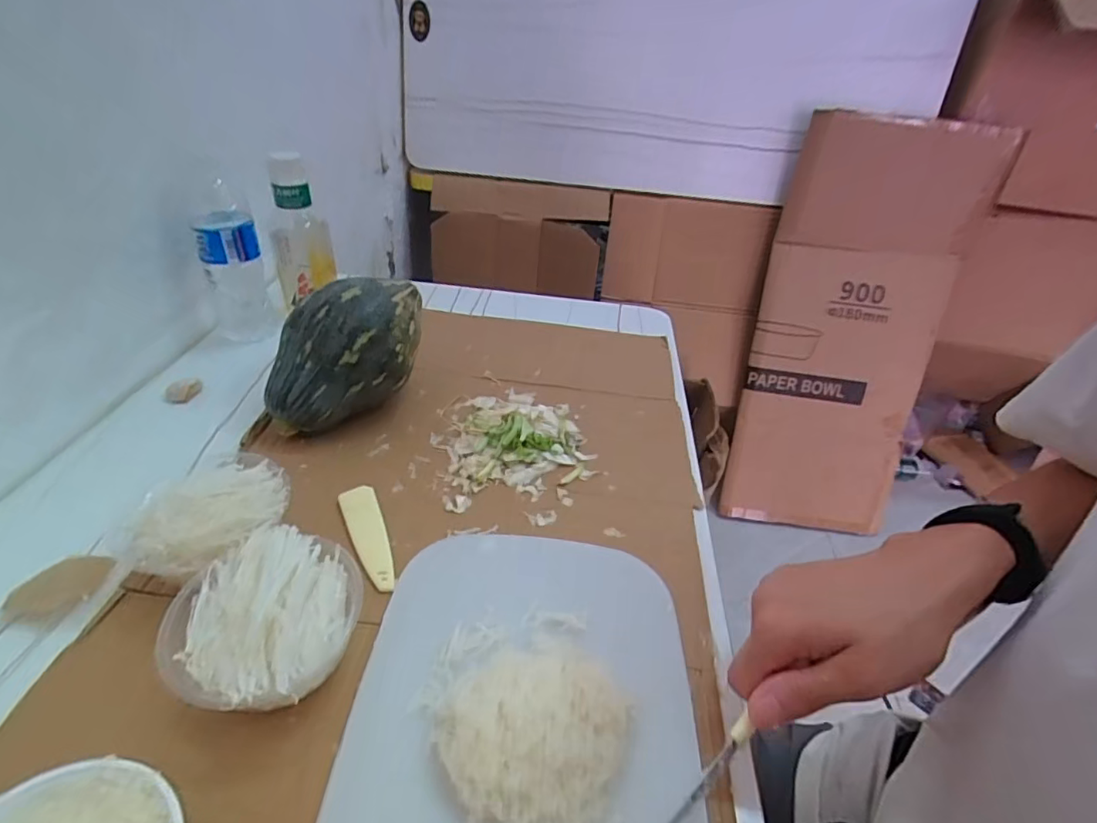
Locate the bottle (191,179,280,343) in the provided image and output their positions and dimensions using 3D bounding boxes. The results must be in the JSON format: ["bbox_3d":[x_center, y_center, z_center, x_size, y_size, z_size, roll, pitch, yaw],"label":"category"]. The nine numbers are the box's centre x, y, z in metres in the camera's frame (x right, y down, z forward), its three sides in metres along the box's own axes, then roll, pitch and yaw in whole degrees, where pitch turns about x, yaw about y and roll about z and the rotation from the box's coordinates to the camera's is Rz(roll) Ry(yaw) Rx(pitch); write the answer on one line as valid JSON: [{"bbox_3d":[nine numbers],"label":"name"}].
[{"bbox_3d":[-0.369,-0.169,0.630,0.064,0.166,0.074,-10,40,-21],"label":"bottle"}]

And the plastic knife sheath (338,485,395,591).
[{"bbox_3d":[-0.145,0.100,0.435,0.030,0.006,0.105,-14,42,-25],"label":"plastic knife sheath"}]

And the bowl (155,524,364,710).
[{"bbox_3d":[-0.177,0.136,0.338,0.099,0.062,0.107,4,37,-3],"label":"bowl"}]

